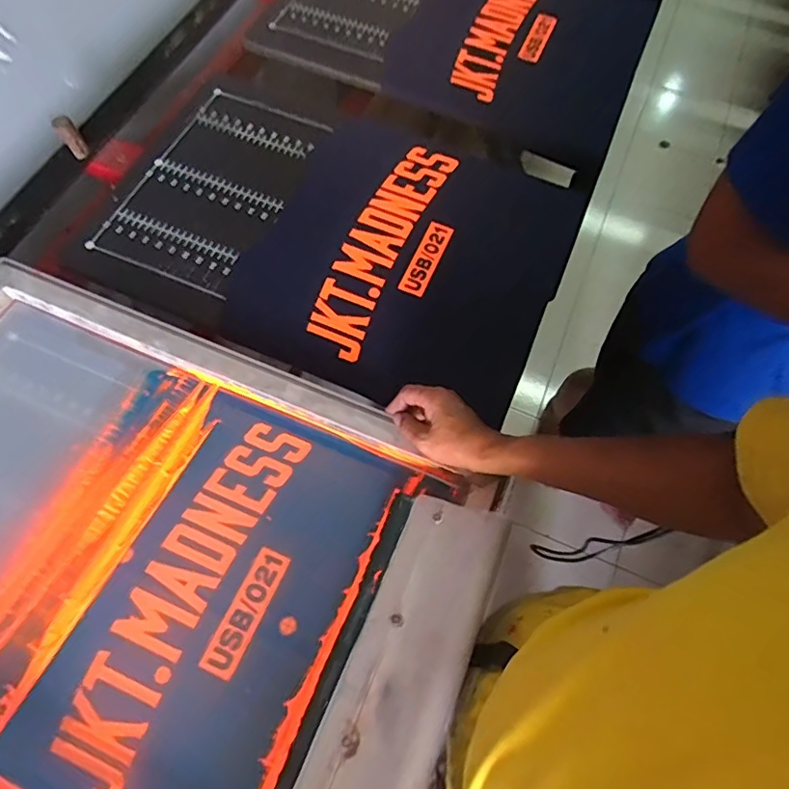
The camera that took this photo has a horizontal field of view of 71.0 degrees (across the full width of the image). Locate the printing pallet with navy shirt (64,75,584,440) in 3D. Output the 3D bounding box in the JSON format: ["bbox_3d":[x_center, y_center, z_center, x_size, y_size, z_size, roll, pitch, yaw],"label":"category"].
[{"bbox_3d":[-0.071,-0.225,0.750,0.582,0.025,0.407,24,67,9],"label":"printing pallet with navy shirt"}]

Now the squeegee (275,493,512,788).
[{"bbox_3d":[-0.006,0.252,0.481,0.124,0.025,0.343,12,59,28],"label":"squeegee"}]

